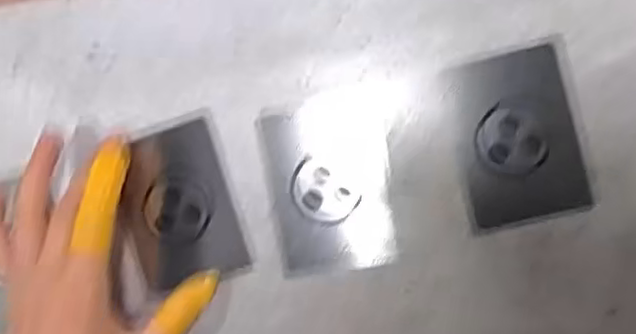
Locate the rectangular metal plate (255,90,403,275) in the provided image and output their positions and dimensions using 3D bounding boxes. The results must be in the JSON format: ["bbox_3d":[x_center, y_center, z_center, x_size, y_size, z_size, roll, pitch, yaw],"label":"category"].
[{"bbox_3d":[0.007,0.010,0.355,0.064,0.004,0.090,-10,92,7],"label":"rectangular metal plate"}]

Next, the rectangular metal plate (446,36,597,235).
[{"bbox_3d":[0.103,-0.015,0.346,0.061,0.004,0.089,-12,91,7],"label":"rectangular metal plate"}]

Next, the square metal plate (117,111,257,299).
[{"bbox_3d":[-0.074,0.020,0.367,0.061,0.010,0.085,-16,93,9],"label":"square metal plate"}]

